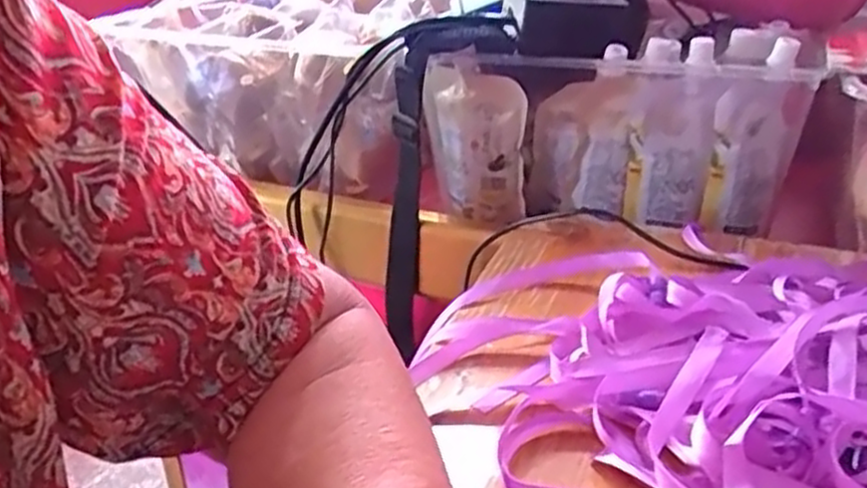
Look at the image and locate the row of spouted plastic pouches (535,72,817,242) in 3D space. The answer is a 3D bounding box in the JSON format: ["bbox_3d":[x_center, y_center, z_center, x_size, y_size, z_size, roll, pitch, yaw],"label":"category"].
[{"bbox_3d":[0.162,-0.068,0.564,0.186,0.122,0.041,8,28,17],"label":"row of spouted plastic pouches"}]

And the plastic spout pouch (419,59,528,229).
[{"bbox_3d":[0.028,-0.075,0.608,0.087,0.132,0.013,16,39,25],"label":"plastic spout pouch"}]

